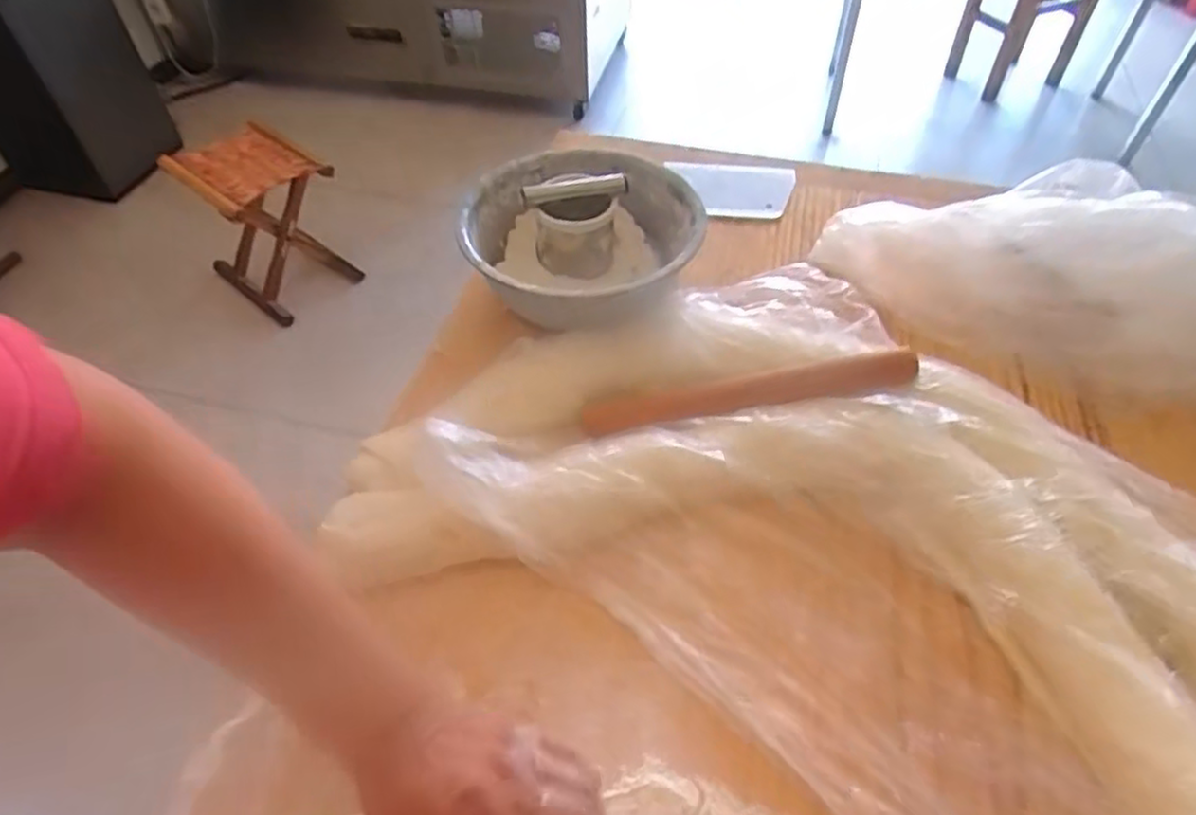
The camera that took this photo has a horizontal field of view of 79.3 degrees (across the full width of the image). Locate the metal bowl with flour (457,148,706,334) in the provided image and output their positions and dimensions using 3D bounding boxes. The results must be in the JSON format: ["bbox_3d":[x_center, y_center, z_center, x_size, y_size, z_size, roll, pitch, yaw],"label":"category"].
[{"bbox_3d":[-0.021,-0.173,0.713,0.215,0.092,0.208,0,51,0],"label":"metal bowl with flour"}]

